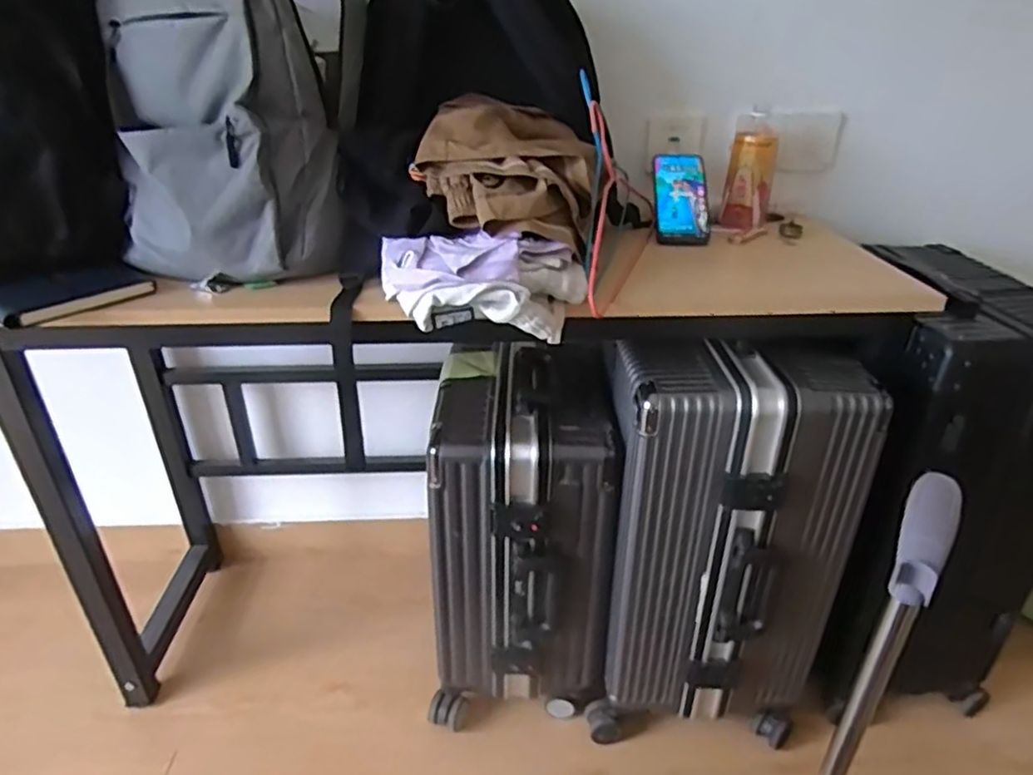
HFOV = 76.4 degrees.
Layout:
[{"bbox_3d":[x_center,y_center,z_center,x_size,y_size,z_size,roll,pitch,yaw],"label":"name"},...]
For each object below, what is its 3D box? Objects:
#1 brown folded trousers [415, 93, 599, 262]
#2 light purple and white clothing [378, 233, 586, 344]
[{"bbox_3d":[-0.009,-0.260,0.787,0.204,0.123,0.220,7,29,11],"label":"brown folded trousers"},{"bbox_3d":[-0.046,-0.117,0.730,0.238,0.086,0.123,6,29,7],"label":"light purple and white clothing"}]

